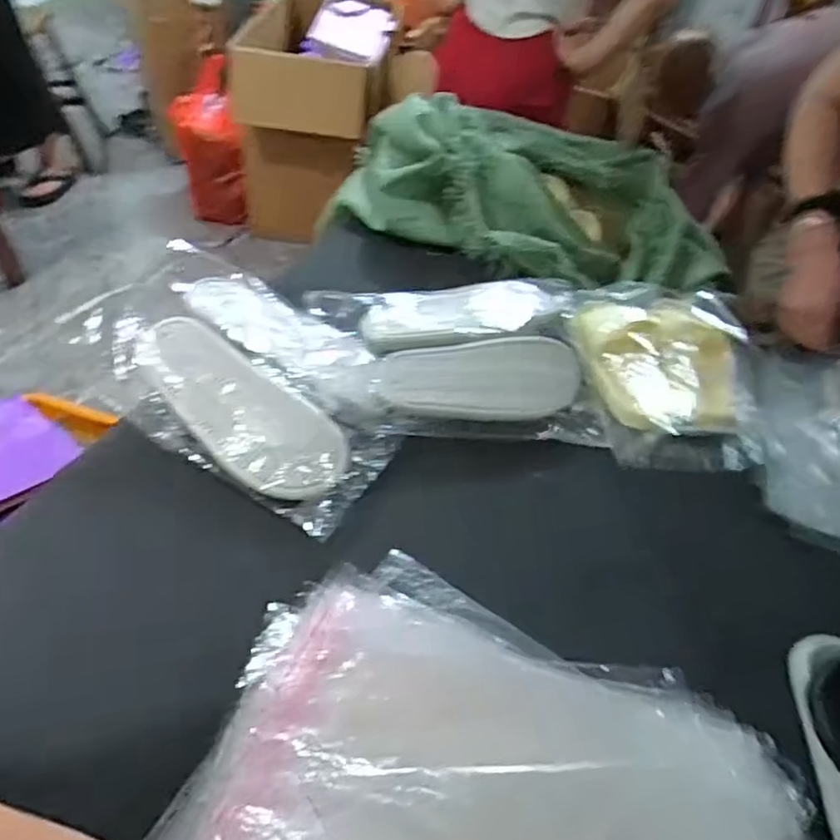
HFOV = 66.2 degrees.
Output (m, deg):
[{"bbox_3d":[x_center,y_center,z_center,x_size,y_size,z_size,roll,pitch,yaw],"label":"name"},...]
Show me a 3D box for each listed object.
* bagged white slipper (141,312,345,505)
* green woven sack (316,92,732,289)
[{"bbox_3d":[-0.208,-0.009,0.745,0.277,0.040,0.110,38,74,9],"label":"bagged white slipper"},{"bbox_3d":[0.202,-0.403,1.200,0.599,0.261,0.507,-29,56,-28],"label":"green woven sack"}]

